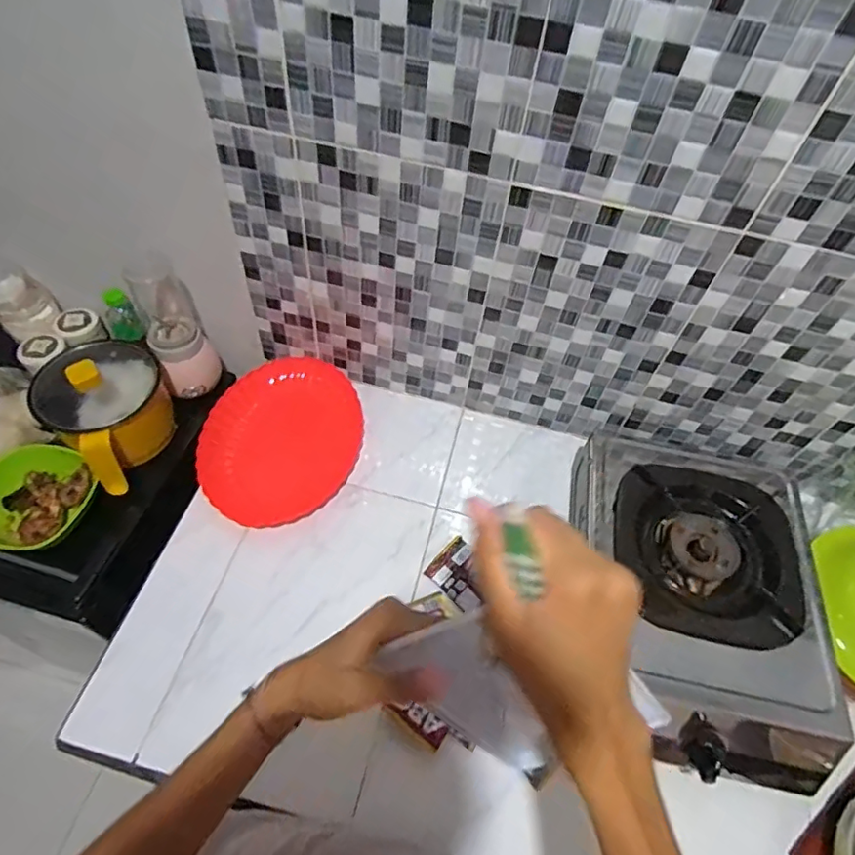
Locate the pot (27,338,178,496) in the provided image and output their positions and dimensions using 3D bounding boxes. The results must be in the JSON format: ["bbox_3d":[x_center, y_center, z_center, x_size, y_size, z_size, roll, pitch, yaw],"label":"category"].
[{"bbox_3d":[-0.457,-0.034,0.789,0.186,0.129,0.160,37,60,20],"label":"pot"}]

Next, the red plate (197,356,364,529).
[{"bbox_3d":[-0.218,0.015,0.828,0.225,0.036,0.286,10,54,2],"label":"red plate"}]

